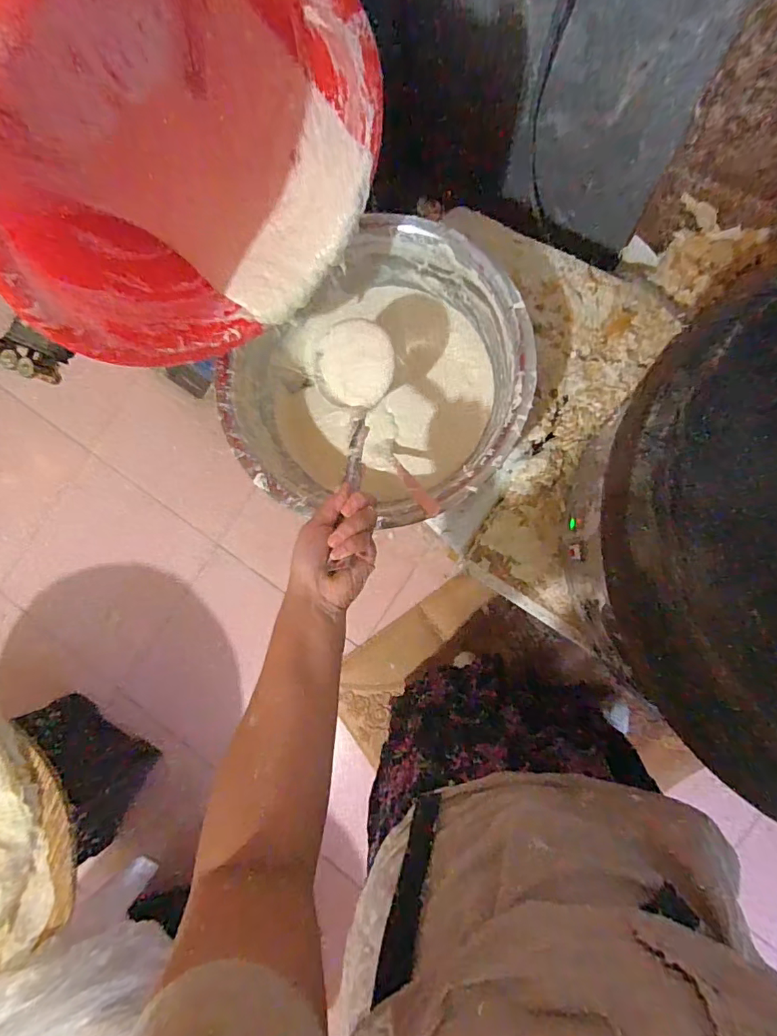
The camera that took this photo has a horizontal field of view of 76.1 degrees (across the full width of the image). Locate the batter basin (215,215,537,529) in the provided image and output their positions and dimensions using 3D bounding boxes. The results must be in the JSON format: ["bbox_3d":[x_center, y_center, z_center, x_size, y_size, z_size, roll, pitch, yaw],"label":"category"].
[{"bbox_3d":[-0.006,-0.175,0.716,0.396,0.171,0.372,-1,85,7],"label":"batter basin"}]

